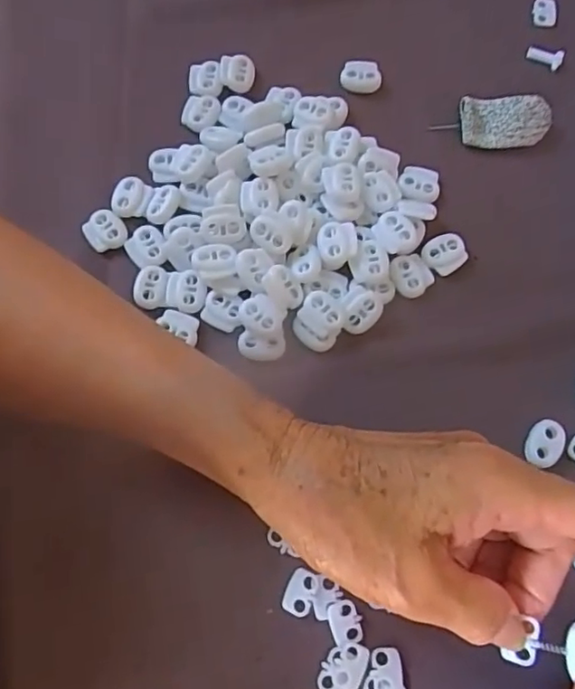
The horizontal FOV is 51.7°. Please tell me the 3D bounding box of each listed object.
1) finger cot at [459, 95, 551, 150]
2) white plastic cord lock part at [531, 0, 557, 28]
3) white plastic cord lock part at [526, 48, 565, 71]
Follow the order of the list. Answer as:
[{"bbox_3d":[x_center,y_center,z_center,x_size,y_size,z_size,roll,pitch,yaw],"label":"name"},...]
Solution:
[{"bbox_3d":[0.117,-0.120,0.318,0.046,0.011,0.028,3,74,1],"label":"finger cot"},{"bbox_3d":[0.150,-0.194,0.346,0.013,0.004,0.020,9,74,3],"label":"white plastic cord lock part"},{"bbox_3d":[0.145,-0.162,0.335,0.020,0.008,0.007,24,75,7],"label":"white plastic cord lock part"}]

